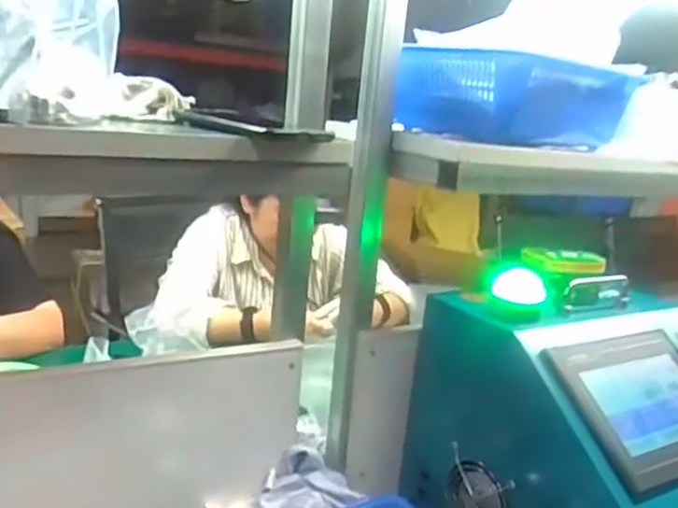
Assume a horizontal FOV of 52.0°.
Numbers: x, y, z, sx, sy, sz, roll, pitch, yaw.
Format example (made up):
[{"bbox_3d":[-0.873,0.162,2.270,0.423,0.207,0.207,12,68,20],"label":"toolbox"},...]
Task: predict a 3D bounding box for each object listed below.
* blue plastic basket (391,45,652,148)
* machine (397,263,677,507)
[{"bbox_3d":[0.213,-0.186,0.844,0.241,0.091,0.182,-4,17,-39],"label":"blue plastic basket"},{"bbox_3d":[0.287,0.193,0.796,0.328,0.292,0.349,-2,15,-32],"label":"machine"}]

